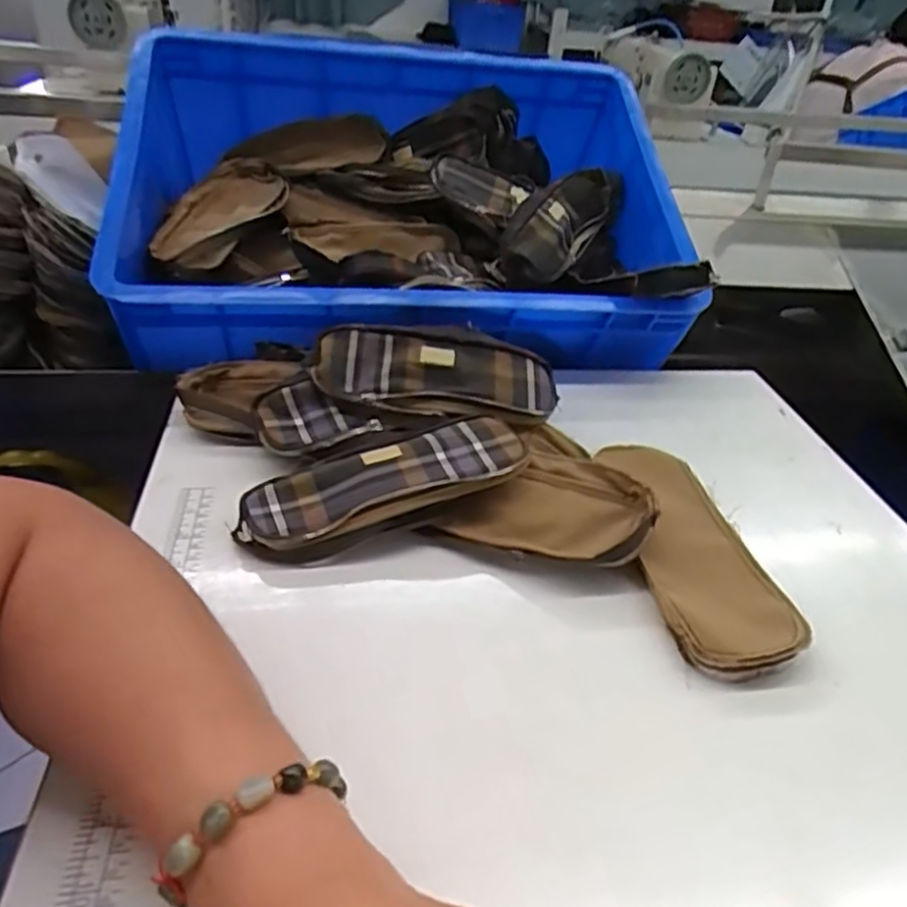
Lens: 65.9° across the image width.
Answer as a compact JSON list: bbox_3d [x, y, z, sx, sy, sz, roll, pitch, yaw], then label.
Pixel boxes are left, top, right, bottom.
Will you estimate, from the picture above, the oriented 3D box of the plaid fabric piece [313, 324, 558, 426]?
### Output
[{"bbox_3d":[-0.013,-0.061,0.527,0.179,0.021,0.079,4,63,-8],"label":"plaid fabric piece"}]

